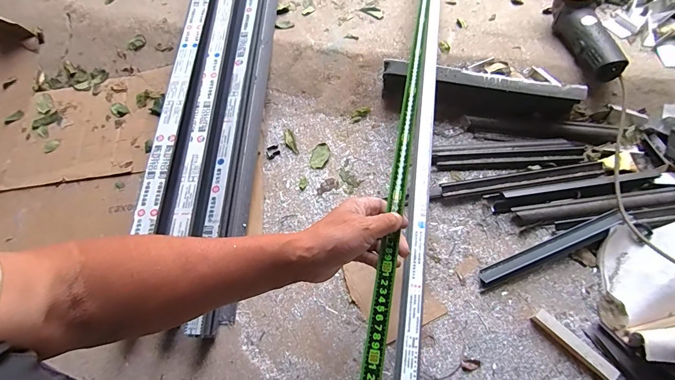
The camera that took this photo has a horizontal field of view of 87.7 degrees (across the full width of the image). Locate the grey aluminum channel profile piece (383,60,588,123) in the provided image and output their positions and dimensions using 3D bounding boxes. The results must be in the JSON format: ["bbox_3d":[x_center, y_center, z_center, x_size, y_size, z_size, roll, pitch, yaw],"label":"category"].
[{"bbox_3d":[0.276,-0.193,0.711,0.372,0.080,0.056,10,60,10],"label":"grey aluminum channel profile piece"}]

